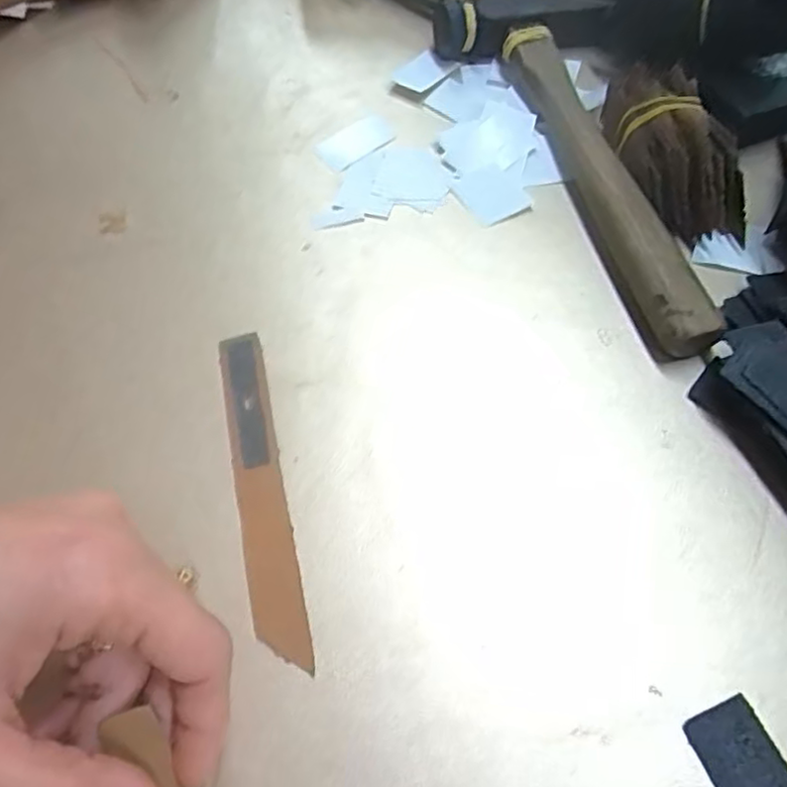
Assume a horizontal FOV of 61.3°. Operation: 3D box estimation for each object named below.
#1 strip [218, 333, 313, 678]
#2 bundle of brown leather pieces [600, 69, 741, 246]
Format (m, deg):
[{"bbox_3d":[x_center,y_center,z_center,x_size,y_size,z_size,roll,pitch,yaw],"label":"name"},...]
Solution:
[{"bbox_3d":[-0.048,0.033,0.237,0.017,0.004,0.124,-12,63,-6],"label":"strip"},{"bbox_3d":[0.118,-0.104,0.284,0.037,0.033,0.083,-11,63,-5],"label":"bundle of brown leather pieces"}]

